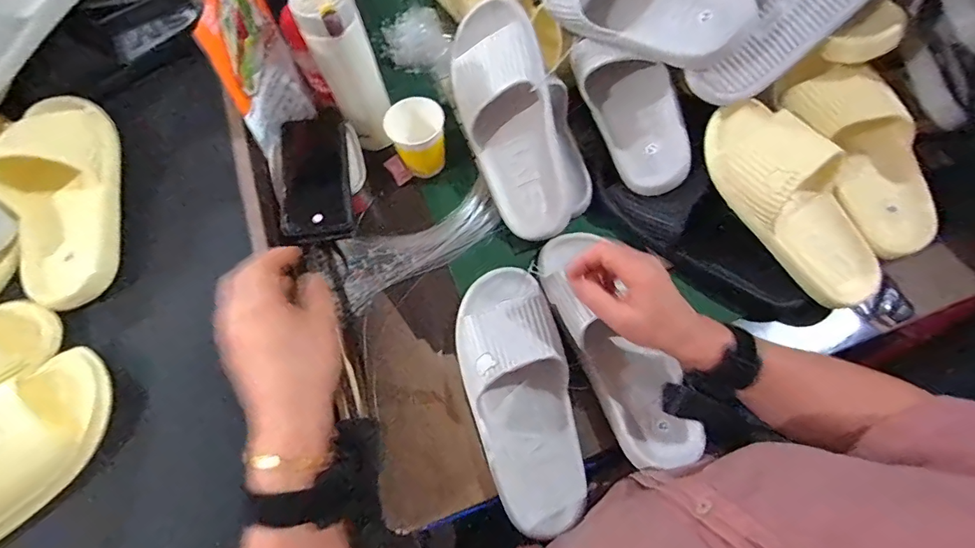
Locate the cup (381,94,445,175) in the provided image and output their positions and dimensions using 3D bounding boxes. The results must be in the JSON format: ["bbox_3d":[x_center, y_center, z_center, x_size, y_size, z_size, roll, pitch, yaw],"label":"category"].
[{"bbox_3d":[-0.087,-0.171,0.587,0.068,0.078,0.063,-1,66,3],"label":"cup"}]

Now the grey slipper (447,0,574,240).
[{"bbox_3d":[0.028,-0.181,0.545,0.110,0.085,0.279,-15,91,21],"label":"grey slipper"}]

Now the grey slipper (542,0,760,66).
[{"bbox_3d":[0.165,-0.307,0.503,0.254,0.078,0.112,45,117,38],"label":"grey slipper"}]

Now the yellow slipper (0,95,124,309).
[{"bbox_3d":[-0.442,-0.088,0.475,0.099,0.066,0.255,-18,67,-5],"label":"yellow slipper"}]

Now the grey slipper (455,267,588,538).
[{"bbox_3d":[0.029,0.117,0.473,0.105,0.069,0.263,-9,66,-1],"label":"grey slipper"}]

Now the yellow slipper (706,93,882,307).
[{"bbox_3d":[0.327,-0.080,0.483,0.095,0.067,0.240,-37,92,-12],"label":"yellow slipper"}]

